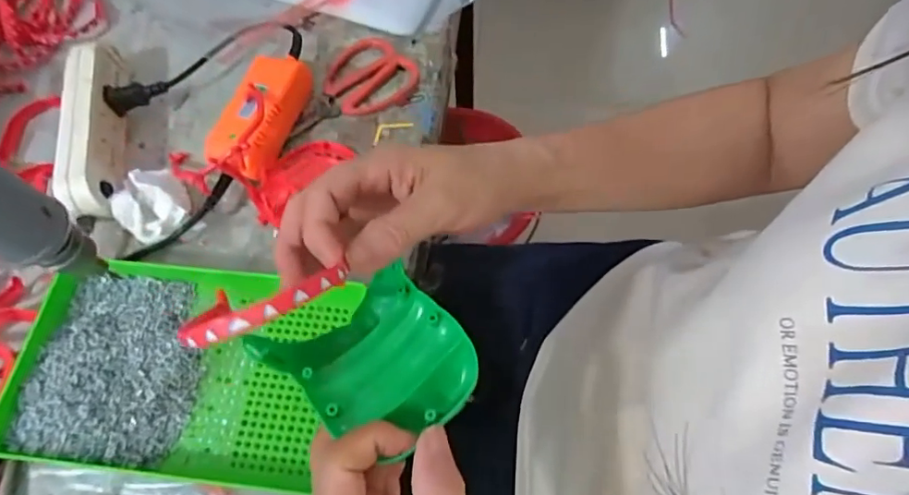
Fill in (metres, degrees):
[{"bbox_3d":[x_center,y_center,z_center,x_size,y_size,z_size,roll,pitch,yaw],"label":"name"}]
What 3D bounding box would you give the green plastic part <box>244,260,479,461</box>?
[{"bbox_3d":[-0.042,0.063,0.281,0.087,0.049,0.092,-36,69,-18],"label":"green plastic part"}]

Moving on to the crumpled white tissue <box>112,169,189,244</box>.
[{"bbox_3d":[-0.259,-0.038,0.452,0.069,0.029,0.058,41,72,18],"label":"crumpled white tissue"}]

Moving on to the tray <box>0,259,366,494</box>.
[{"bbox_3d":[-0.198,0.090,0.392,0.231,0.035,0.145,5,65,4],"label":"tray"}]

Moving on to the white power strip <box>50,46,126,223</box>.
[{"bbox_3d":[-0.327,-0.108,0.480,0.039,0.052,0.192,-14,64,-7],"label":"white power strip"}]

